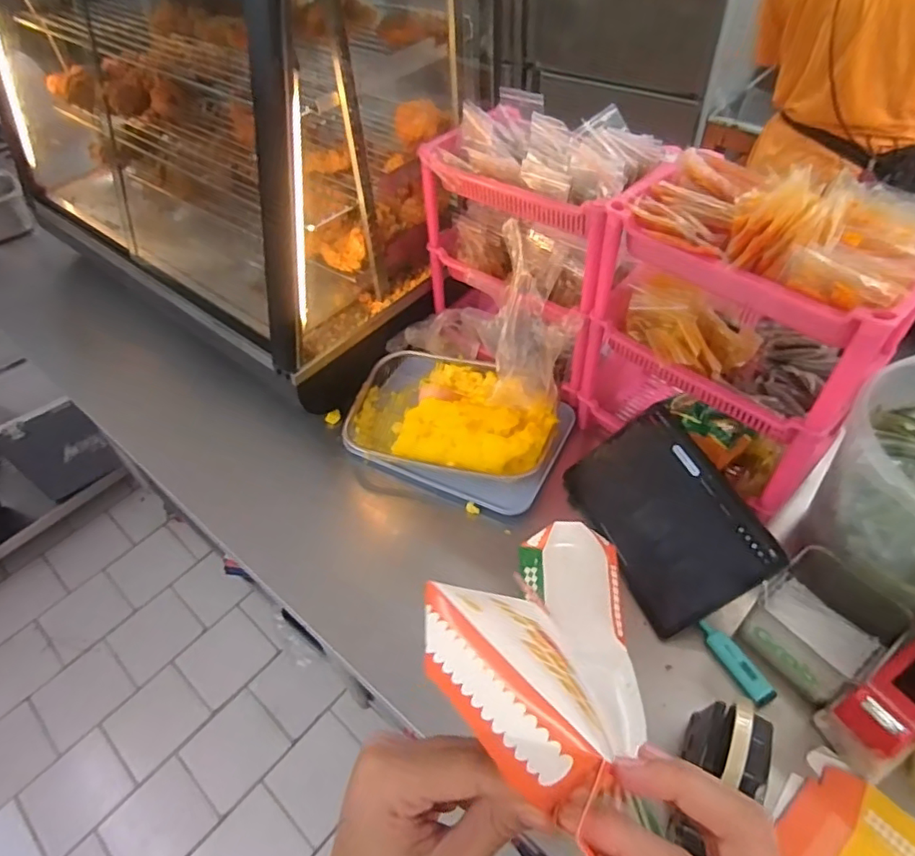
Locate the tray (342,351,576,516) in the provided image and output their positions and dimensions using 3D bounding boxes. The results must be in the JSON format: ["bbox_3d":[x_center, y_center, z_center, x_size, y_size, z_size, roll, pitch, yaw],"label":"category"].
[{"bbox_3d":[-0.006,-0.013,0.848,0.311,0.078,0.212,21,53,21],"label":"tray"}]

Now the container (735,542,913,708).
[{"bbox_3d":[0.387,0.209,0.625,0.126,0.075,0.125,-31,53,-21],"label":"container"}]

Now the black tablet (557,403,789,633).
[{"bbox_3d":[0.249,0.104,0.709,0.171,0.020,0.251,-42,47,20],"label":"black tablet"}]

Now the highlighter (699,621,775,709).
[{"bbox_3d":[0.301,0.254,0.631,0.025,0.013,0.097,-23,51,-16],"label":"highlighter"}]

